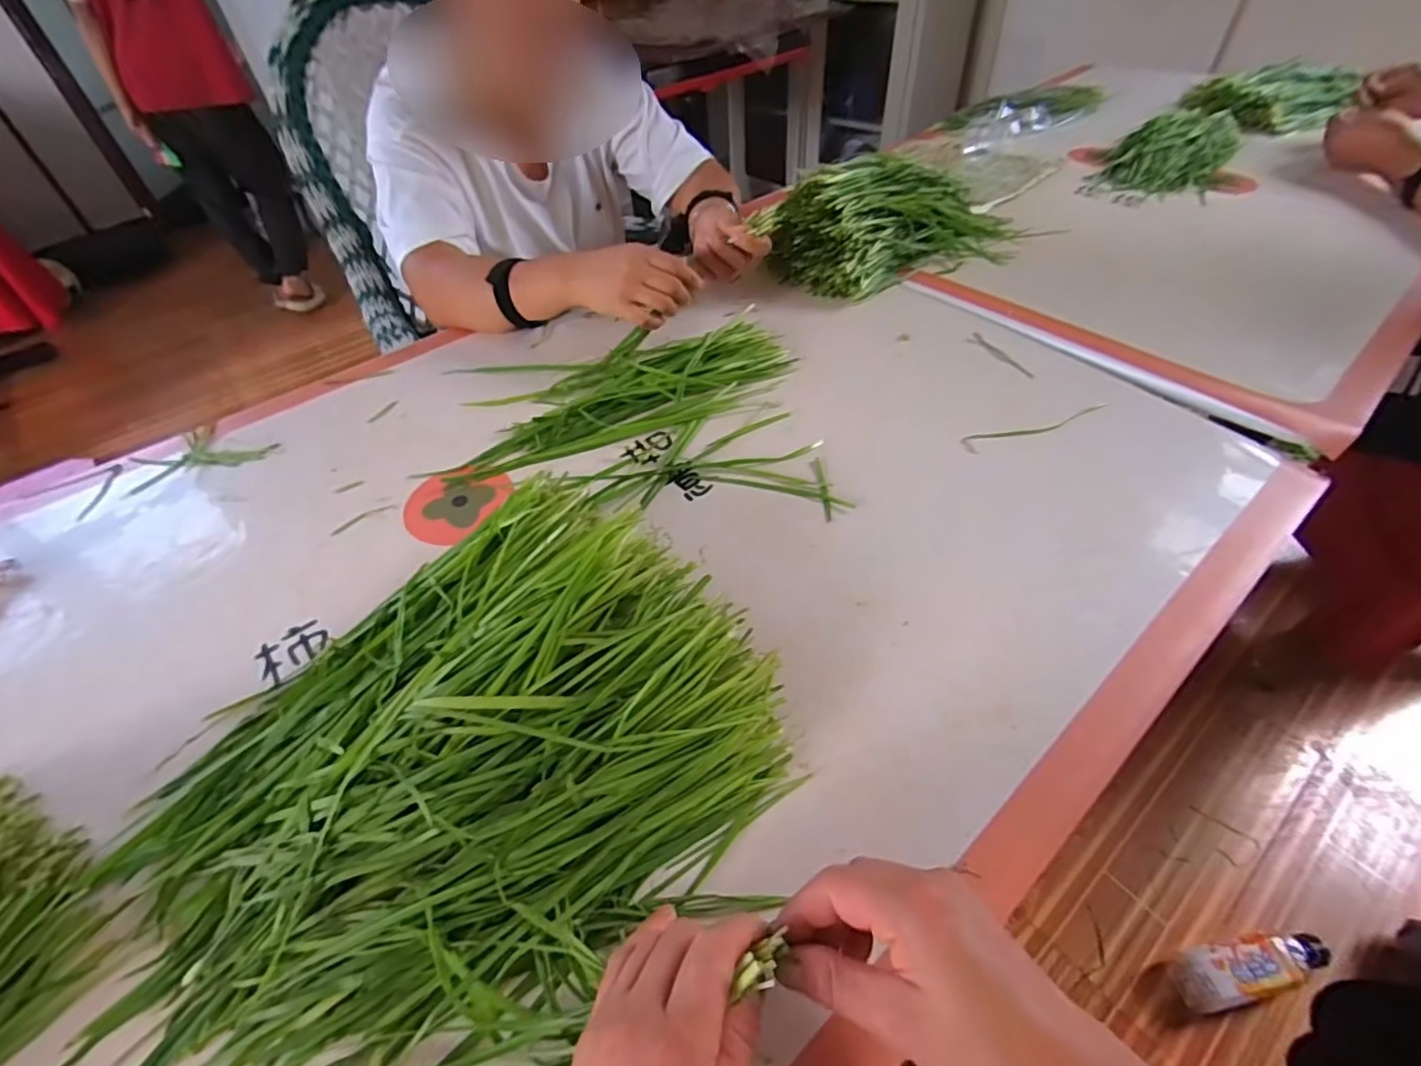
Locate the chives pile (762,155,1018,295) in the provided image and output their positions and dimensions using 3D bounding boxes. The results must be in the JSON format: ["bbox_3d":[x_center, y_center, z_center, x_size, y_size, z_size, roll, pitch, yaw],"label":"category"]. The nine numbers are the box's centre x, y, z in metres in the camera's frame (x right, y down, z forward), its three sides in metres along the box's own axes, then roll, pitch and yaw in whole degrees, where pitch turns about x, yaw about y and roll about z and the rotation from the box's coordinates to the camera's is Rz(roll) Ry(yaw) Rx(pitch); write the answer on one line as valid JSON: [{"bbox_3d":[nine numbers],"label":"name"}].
[{"bbox_3d":[0.237,-0.400,0.777,0.332,0.103,0.155,-18,50,-13],"label":"chives pile"}]

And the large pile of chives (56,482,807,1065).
[{"bbox_3d":[-0.155,0.128,0.353,0.368,0.080,0.263,-32,54,-23],"label":"large pile of chives"}]

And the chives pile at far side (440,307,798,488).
[{"bbox_3d":[-0.084,-0.154,0.635,0.340,0.030,0.181,-10,48,-6],"label":"chives pile at far side"}]

